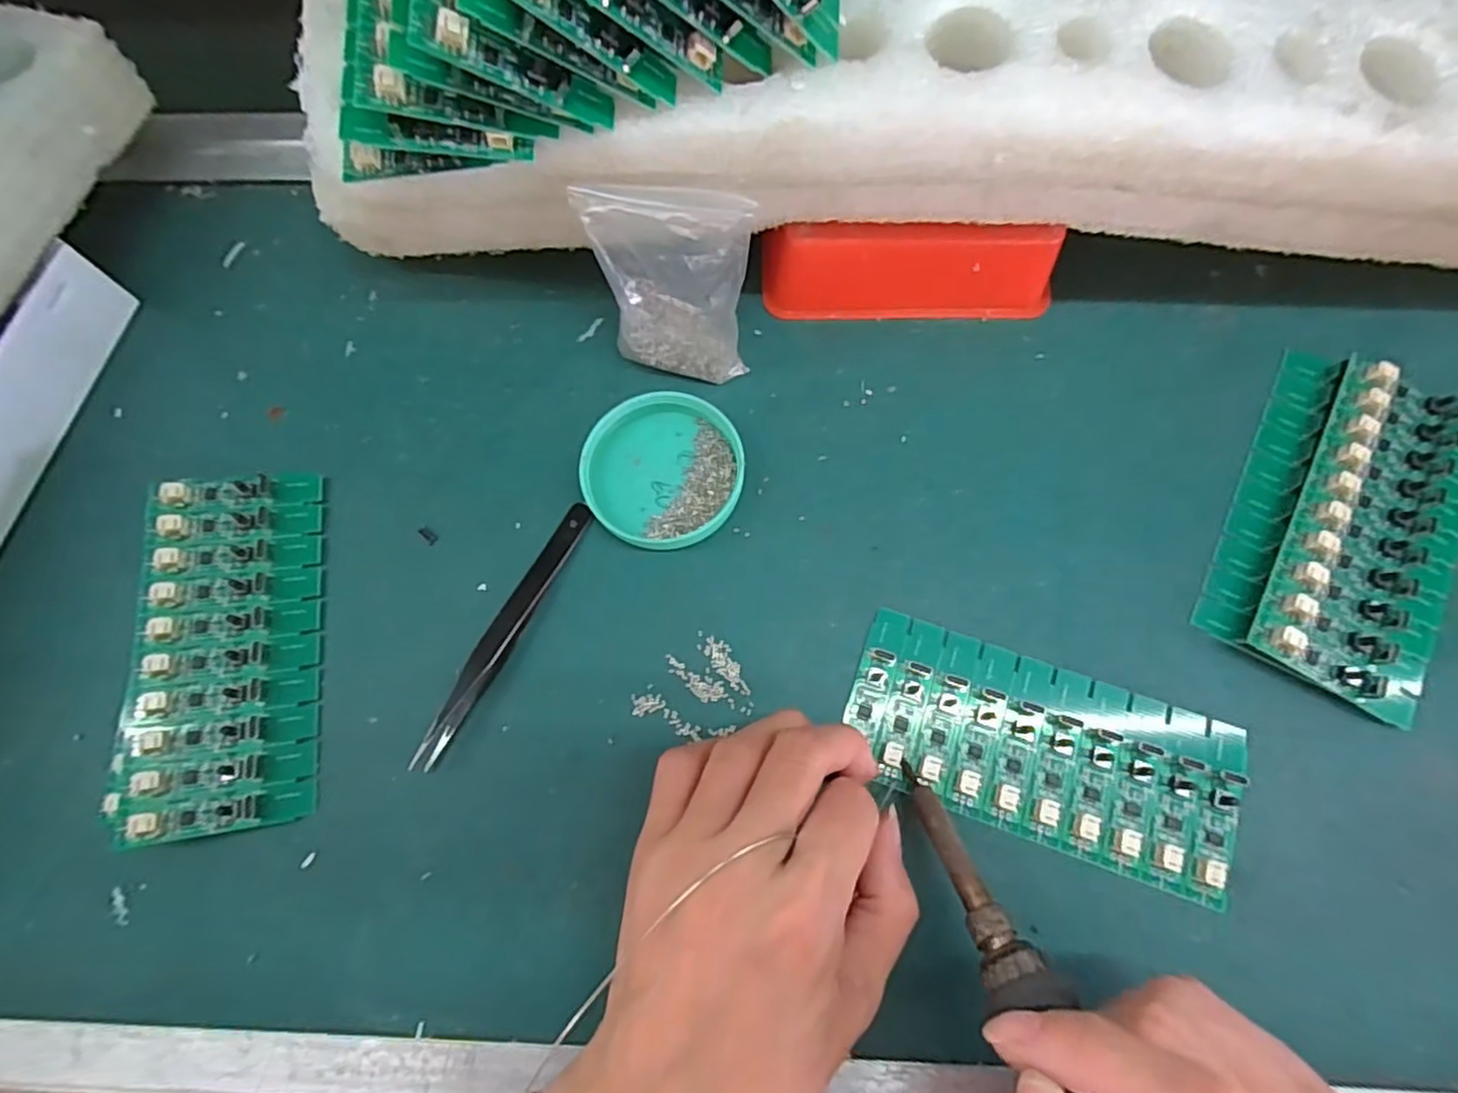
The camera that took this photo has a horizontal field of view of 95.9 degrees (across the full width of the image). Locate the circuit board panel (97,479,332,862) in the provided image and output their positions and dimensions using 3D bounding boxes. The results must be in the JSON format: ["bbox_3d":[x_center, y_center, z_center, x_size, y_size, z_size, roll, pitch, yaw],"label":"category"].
[{"bbox_3d":[-0.196,0.038,0.257,0.067,0.007,0.136,-2,72,-17],"label":"circuit board panel"}]

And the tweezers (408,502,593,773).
[{"bbox_3d":[-0.088,0.032,0.259,0.011,0.010,0.116,25,75,10],"label":"tweezers"}]

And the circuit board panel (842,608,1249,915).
[{"bbox_3d":[0.114,0.073,0.242,0.138,0.006,0.062,21,74,9],"label":"circuit board panel"}]

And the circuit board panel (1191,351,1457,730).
[{"bbox_3d":[0.245,-0.010,0.257,0.078,0.017,0.137,28,75,11],"label":"circuit board panel"}]

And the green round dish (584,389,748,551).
[{"bbox_3d":[-0.028,-0.032,0.276,0.064,0.016,0.063,-1,72,2],"label":"green round dish"}]

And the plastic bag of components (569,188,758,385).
[{"bbox_3d":[-0.023,-0.101,0.265,0.062,0.078,0.028,6,73,5],"label":"plastic bag of components"}]

